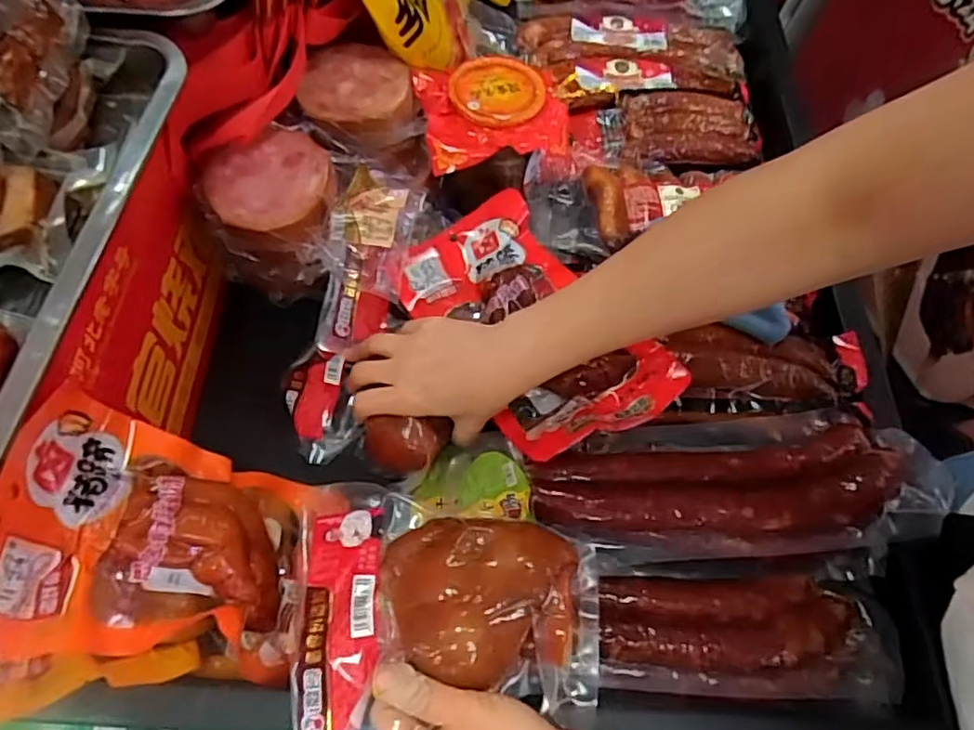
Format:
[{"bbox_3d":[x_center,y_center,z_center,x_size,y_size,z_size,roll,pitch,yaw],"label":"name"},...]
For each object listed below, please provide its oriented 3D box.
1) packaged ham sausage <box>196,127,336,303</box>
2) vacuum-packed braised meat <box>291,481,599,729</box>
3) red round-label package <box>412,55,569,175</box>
[{"bbox_3d":[-0.169,-0.116,0.506,0.104,0.111,0.102,5,61,1],"label":"packaged ham sausage"},{"bbox_3d":[-0.025,0.133,0.354,0.168,0.039,0.133,-6,65,-3],"label":"vacuum-packed braised meat"},{"bbox_3d":[0.005,-0.219,0.524,0.120,0.033,0.098,-9,62,-7],"label":"red round-label package"}]

